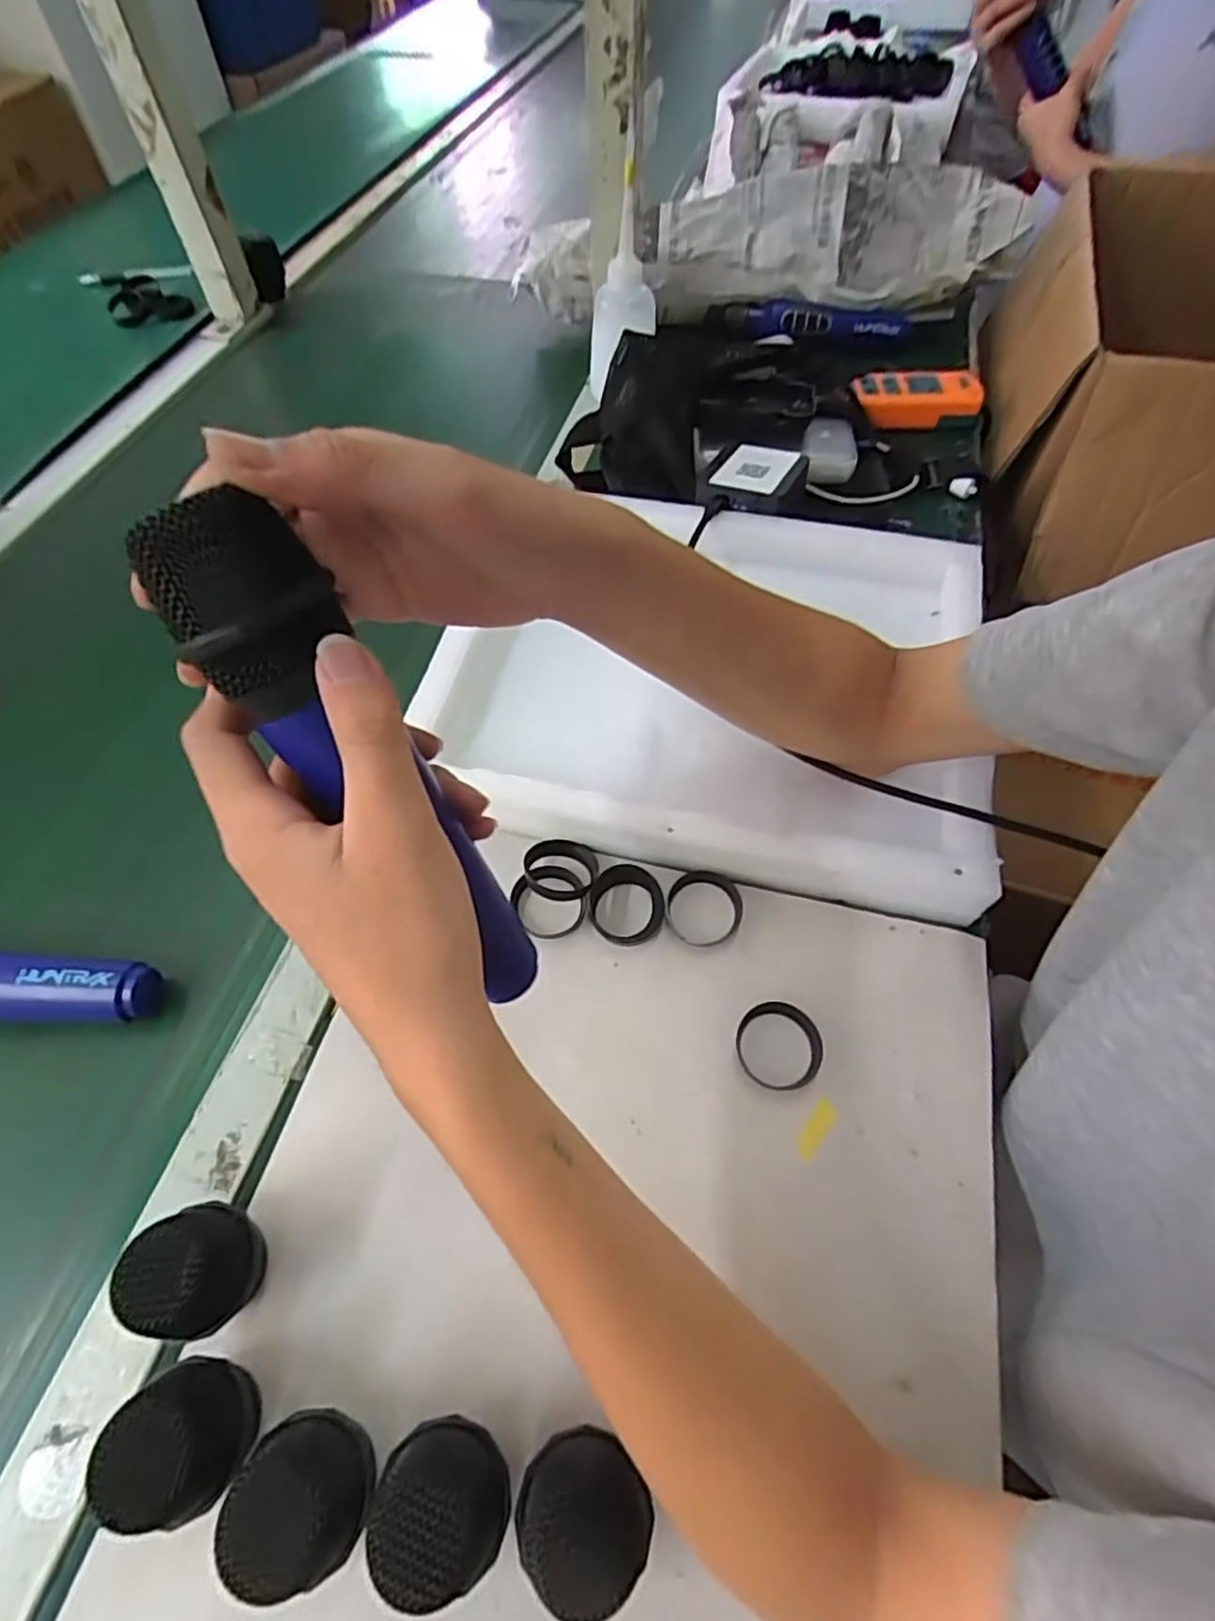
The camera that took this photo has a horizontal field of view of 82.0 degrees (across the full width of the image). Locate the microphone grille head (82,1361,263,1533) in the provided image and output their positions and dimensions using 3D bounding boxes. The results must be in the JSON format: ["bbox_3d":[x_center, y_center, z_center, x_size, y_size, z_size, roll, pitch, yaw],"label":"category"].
[{"bbox_3d":[-0.159,0.240,0.267,0.042,0.057,0.046,18,60,12],"label":"microphone grille head"}]

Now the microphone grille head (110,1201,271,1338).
[{"bbox_3d":[-0.170,0.194,0.296,0.039,0.057,0.046,-17,59,-10],"label":"microphone grille head"}]

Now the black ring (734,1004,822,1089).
[{"bbox_3d":[0.091,0.123,0.368,0.045,0.010,0.045,0,58,1],"label":"black ring"}]

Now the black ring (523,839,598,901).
[{"bbox_3d":[-0.028,0.035,0.413,0.044,0.012,0.044,10,41,-9],"label":"black ring"}]

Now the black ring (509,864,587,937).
[{"bbox_3d":[-0.033,0.052,0.407,0.041,0.012,0.042,-1,58,2],"label":"black ring"}]

